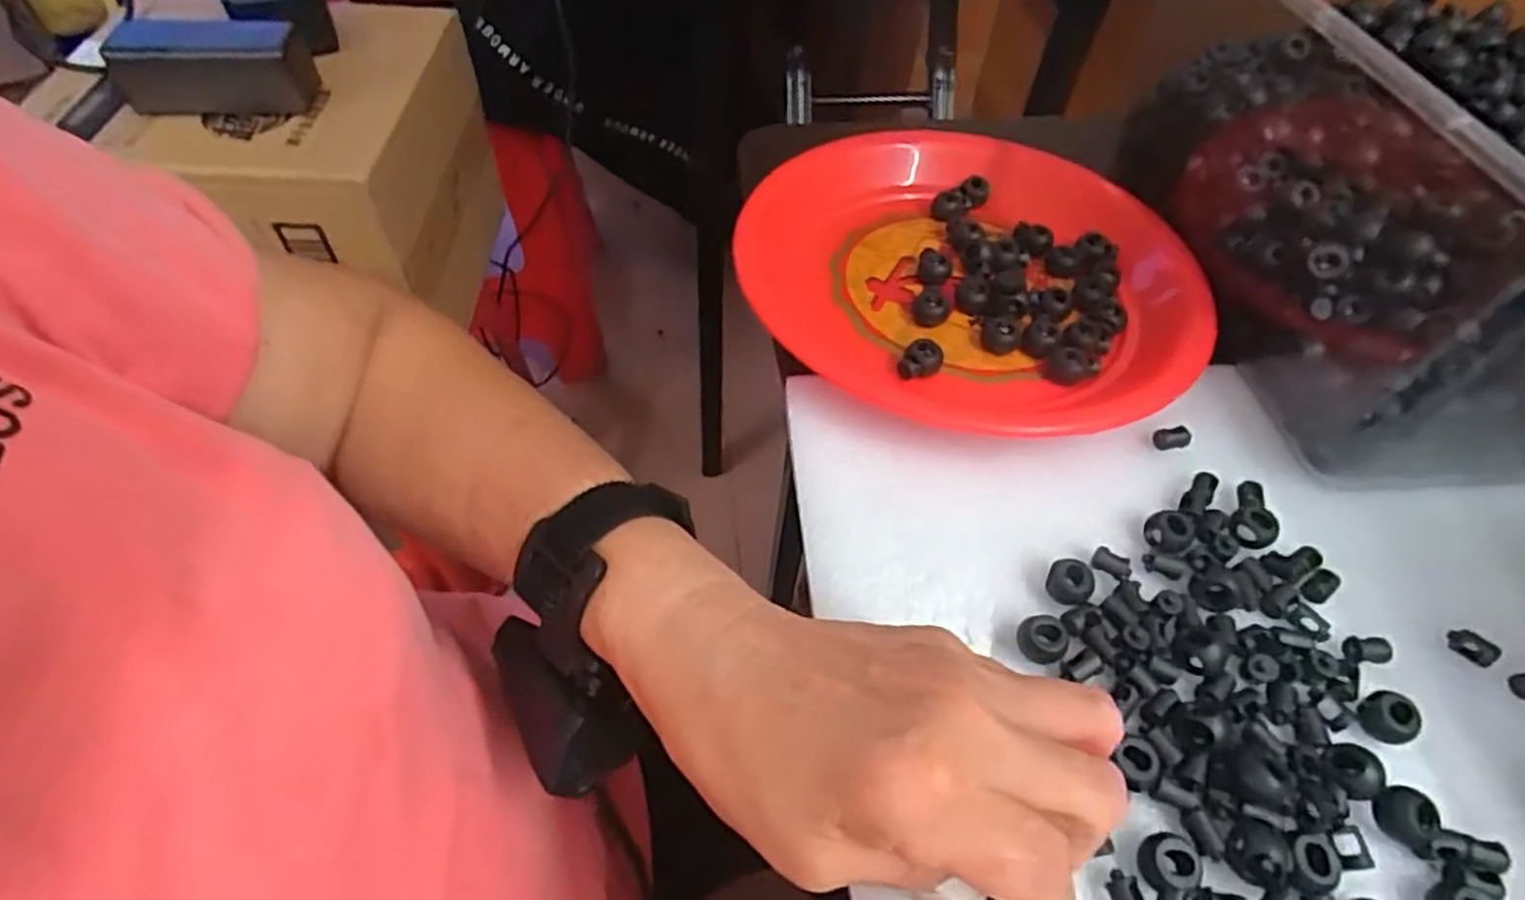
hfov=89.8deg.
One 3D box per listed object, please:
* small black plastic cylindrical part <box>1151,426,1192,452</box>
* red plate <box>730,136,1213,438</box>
[{"bbox_3d":[0.183,-0.005,0.342,0.015,0.009,0.008,-1,54,-5],"label":"small black plastic cylindrical part"},{"bbox_3d":[0.105,-0.096,0.391,0.218,0.026,0.204,2,54,-2],"label":"red plate"}]

